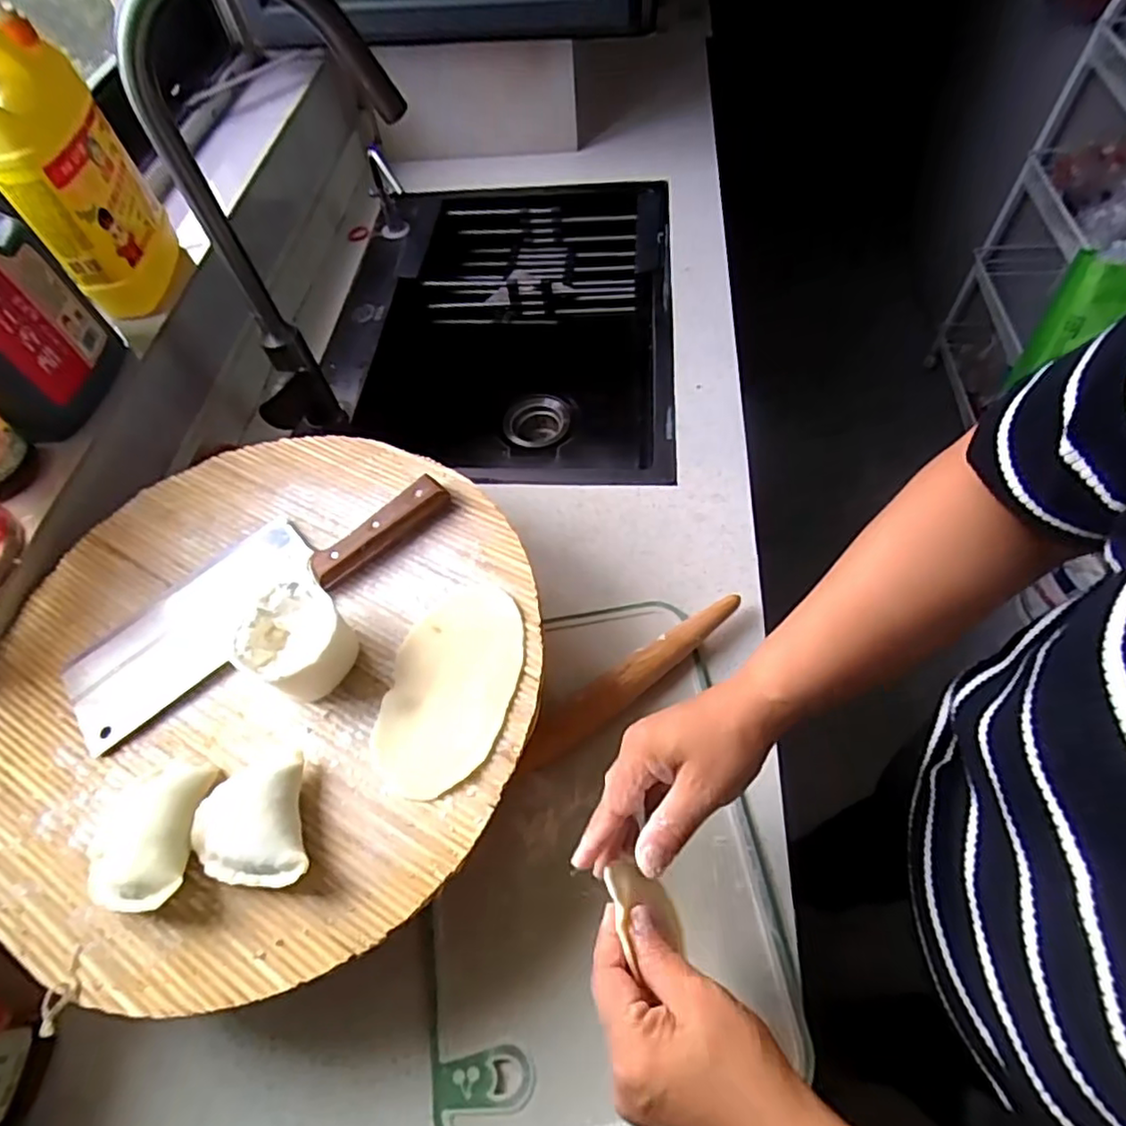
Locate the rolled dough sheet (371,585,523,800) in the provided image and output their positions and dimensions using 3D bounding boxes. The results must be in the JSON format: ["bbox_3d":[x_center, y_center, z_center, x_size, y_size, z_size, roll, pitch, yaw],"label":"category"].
[{"bbox_3d":[-0.079,0.085,0.447,0.085,0.008,0.153,9,61,11],"label":"rolled dough sheet"}]

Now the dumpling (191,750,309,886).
[{"bbox_3d":[-0.194,0.165,0.397,0.068,0.035,0.080,-20,60,-6],"label":"dumpling"}]

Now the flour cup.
[{"bbox_3d":[-0.184,0.056,0.445,0.061,0.059,0.063,-2,60,4],"label":"flour cup"}]

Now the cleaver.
[{"bbox_3d":[-0.241,0.009,0.499,0.303,0.026,0.097,-37,62,-17],"label":"cleaver"}]

